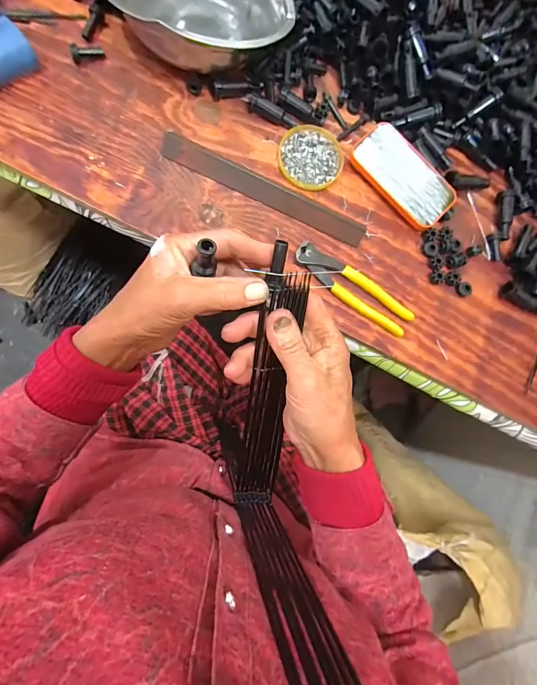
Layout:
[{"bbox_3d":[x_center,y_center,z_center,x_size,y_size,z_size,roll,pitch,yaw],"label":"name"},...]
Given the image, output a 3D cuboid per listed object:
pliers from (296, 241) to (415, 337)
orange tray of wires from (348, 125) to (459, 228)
[{"bbox_3d":[0.105,-0.067,0.436,0.162,0.017,0.045,32,78,-4],"label":"pliers"},{"bbox_3d":[0.177,-0.218,0.462,0.141,0.015,0.070,43,78,-2],"label":"orange tray of wires"}]

